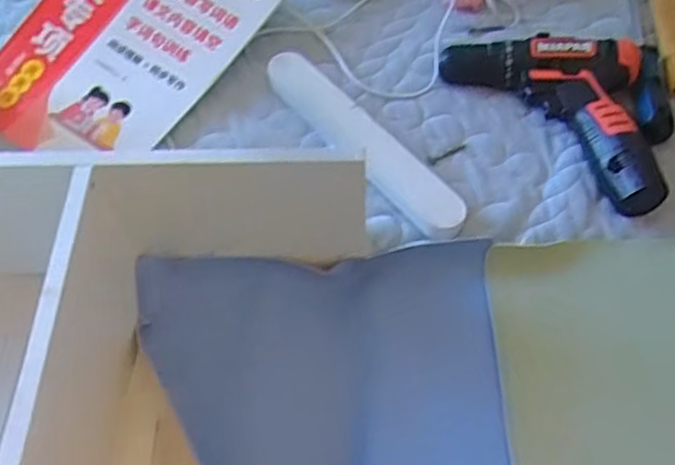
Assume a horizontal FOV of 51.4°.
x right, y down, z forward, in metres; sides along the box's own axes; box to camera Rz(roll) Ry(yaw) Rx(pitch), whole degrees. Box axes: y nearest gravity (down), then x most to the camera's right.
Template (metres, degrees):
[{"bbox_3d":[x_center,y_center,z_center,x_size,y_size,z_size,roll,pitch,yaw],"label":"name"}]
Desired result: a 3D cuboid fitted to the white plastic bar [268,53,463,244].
[{"bbox_3d":[0.022,-0.090,0.651,0.043,0.012,0.260,-34,63,-18],"label":"white plastic bar"}]

